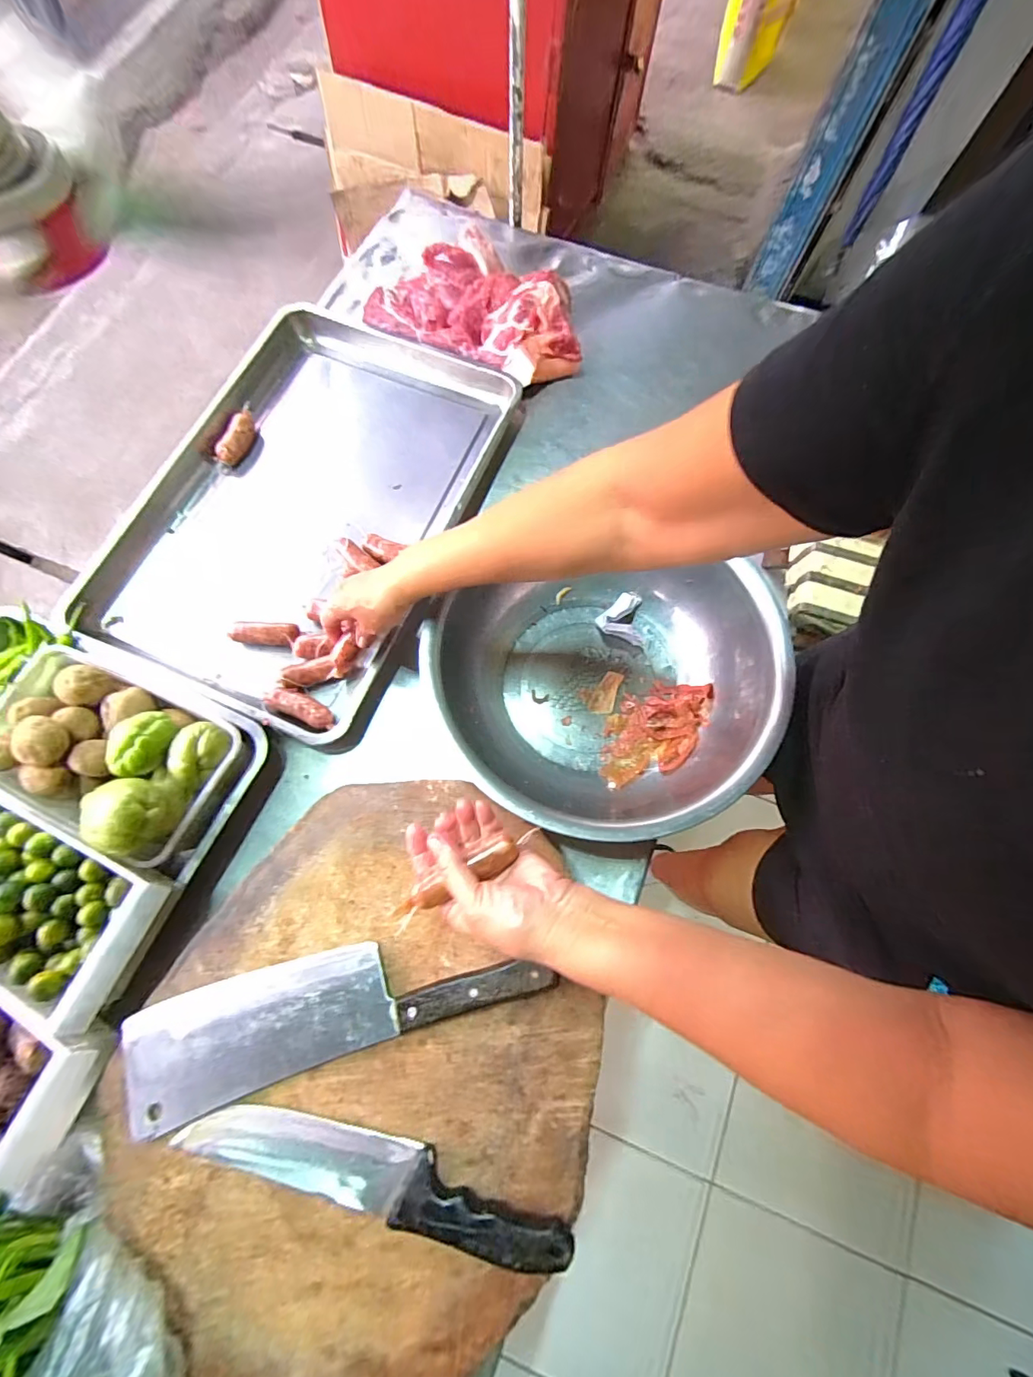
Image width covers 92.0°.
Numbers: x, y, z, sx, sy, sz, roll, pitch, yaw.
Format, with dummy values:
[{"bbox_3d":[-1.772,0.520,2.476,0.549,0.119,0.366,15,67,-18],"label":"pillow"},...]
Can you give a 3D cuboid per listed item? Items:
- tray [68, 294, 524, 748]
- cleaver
[{"bbox_3d":[-0.274,-0.249,0.686,0.411,0.073,0.580,22,72,4],"label":"tray"},{"bbox_3d":[-0.159,0.271,0.432,0.353,0.028,0.091,-16,70,-9],"label":"cleaver"}]

